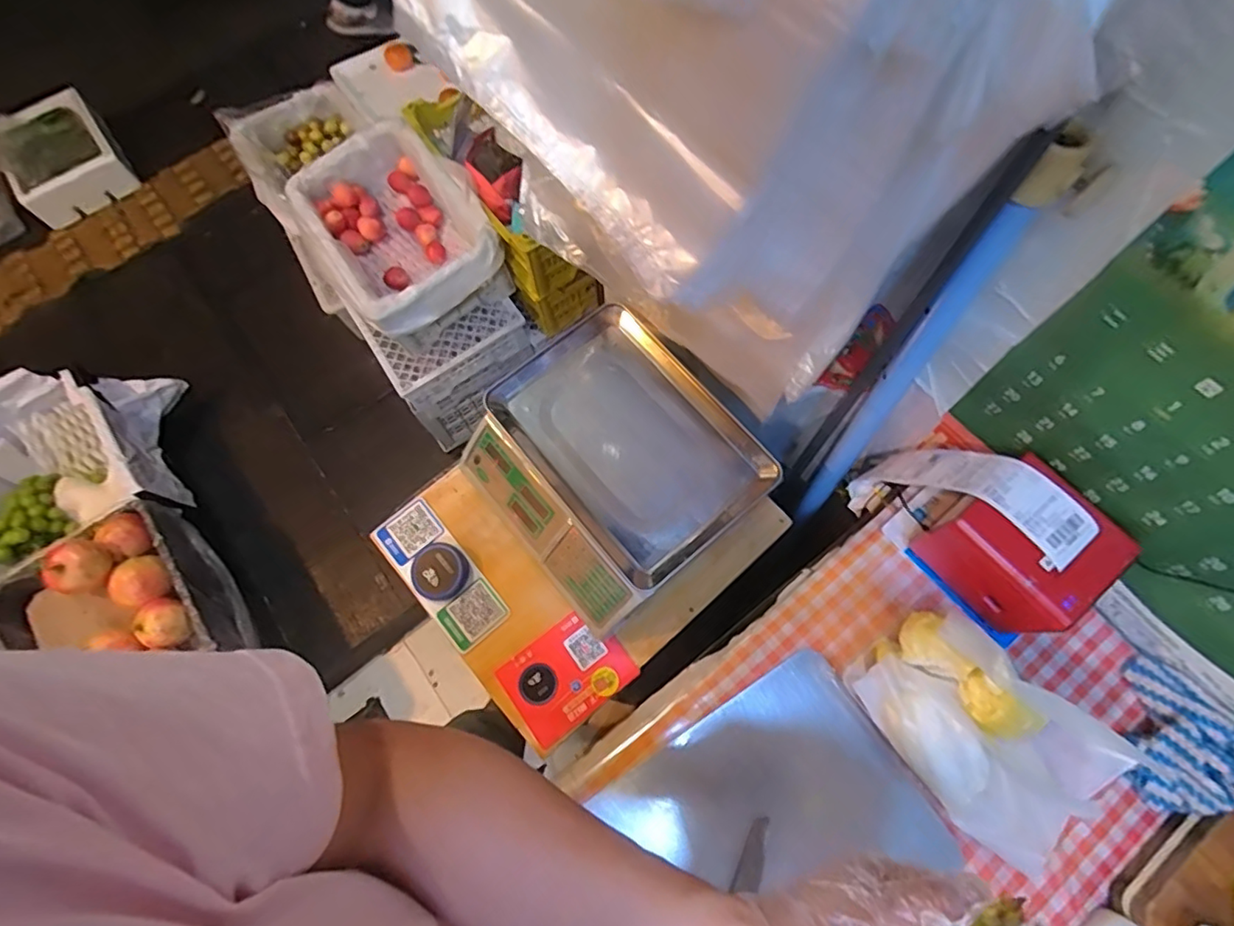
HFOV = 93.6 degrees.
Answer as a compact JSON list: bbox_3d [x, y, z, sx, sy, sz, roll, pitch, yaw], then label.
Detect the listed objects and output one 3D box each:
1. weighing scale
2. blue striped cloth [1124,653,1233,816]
[{"bbox_3d":[-0.004,-0.002,0.776,0.318,0.107,0.335,-39,74,-10],"label":"weighing scale"},{"bbox_3d":[0.546,0.261,0.550,0.107,0.042,0.137,13,72,7],"label":"blue striped cloth"}]

